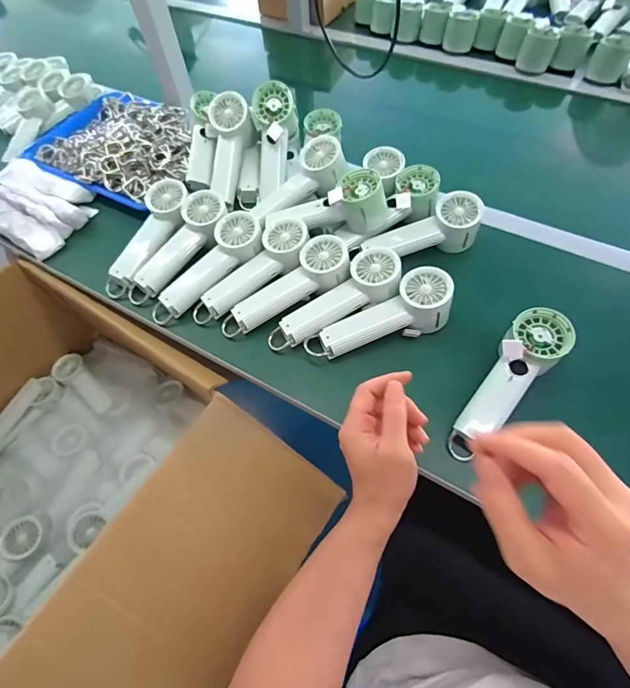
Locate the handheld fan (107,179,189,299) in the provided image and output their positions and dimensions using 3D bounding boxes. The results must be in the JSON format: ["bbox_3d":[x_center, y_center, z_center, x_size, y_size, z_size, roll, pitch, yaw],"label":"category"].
[{"bbox_3d":[-0.245,-0.156,0.577,0.056,0.034,0.190,23,80,16],"label":"handheld fan"}]

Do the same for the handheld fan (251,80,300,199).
[{"bbox_3d":[-0.065,-0.326,0.633,0.067,0.163,0.070,7,19,7],"label":"handheld fan"}]

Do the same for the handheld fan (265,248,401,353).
[{"bbox_3d":[0.028,-0.053,0.504,0.190,0.039,0.059,-34,63,0],"label":"handheld fan"}]

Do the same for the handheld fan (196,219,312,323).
[{"bbox_3d":[-0.087,-0.097,0.539,0.197,0.033,0.058,-42,66,-4],"label":"handheld fan"}]

